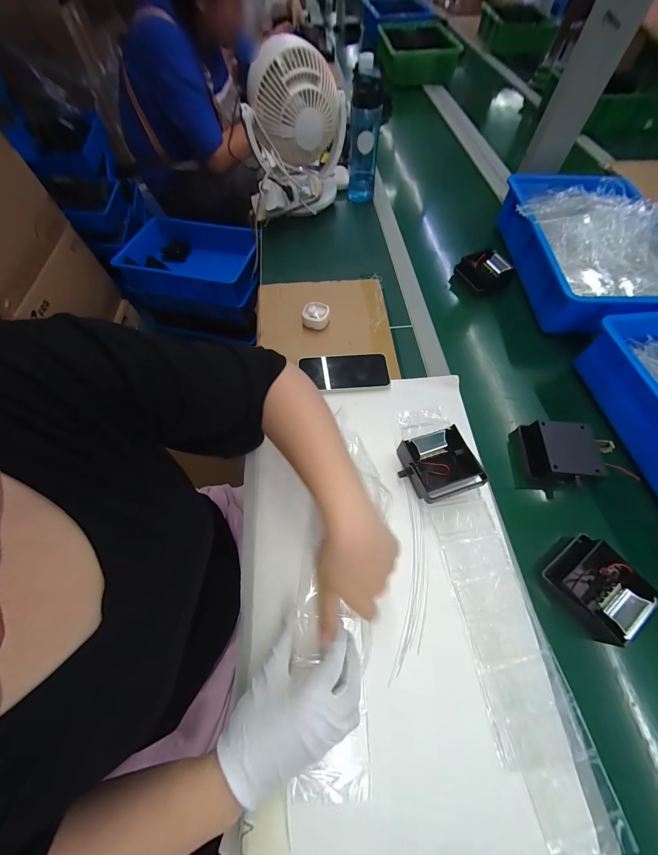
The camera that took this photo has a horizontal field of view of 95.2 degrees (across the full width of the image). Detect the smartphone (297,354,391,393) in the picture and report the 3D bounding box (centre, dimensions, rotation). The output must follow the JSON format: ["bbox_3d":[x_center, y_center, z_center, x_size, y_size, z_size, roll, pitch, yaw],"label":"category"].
[{"bbox_3d":[0.027,-0.094,0.511,0.148,0.009,0.076,-3,63,-3],"label":"smartphone"}]

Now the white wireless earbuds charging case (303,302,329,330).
[{"bbox_3d":[-0.025,-0.210,0.571,0.050,0.029,0.048,1,63,-1],"label":"white wireless earbuds charging case"}]

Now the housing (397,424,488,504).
[{"bbox_3d":[0.150,0.053,0.425,0.100,0.040,0.093,-13,64,-8],"label":"housing"}]

